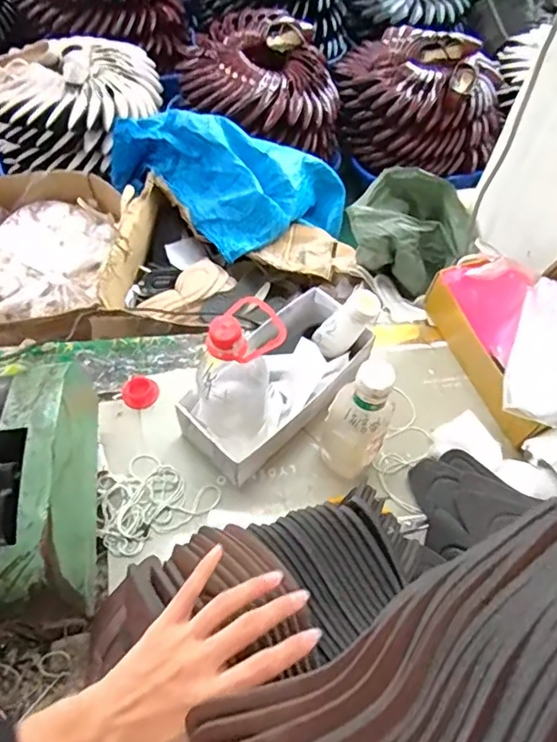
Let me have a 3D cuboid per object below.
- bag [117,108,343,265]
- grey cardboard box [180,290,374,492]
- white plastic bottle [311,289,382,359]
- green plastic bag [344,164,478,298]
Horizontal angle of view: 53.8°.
[{"bbox_3d":[-0.115,-0.528,1.527,0.519,0.260,0.446,-33,67,-21],"label":"bag"},{"bbox_3d":[0.005,0.009,0.763,0.127,0.114,0.292,38,64,17],"label":"grey cardboard box"},{"bbox_3d":[0.096,-0.064,0.754,0.044,0.114,0.049,3,52,-43],"label":"white plastic bottle"},{"bbox_3d":[0.282,-0.287,1.215,0.256,0.209,0.173,27,61,11],"label":"green plastic bag"}]

